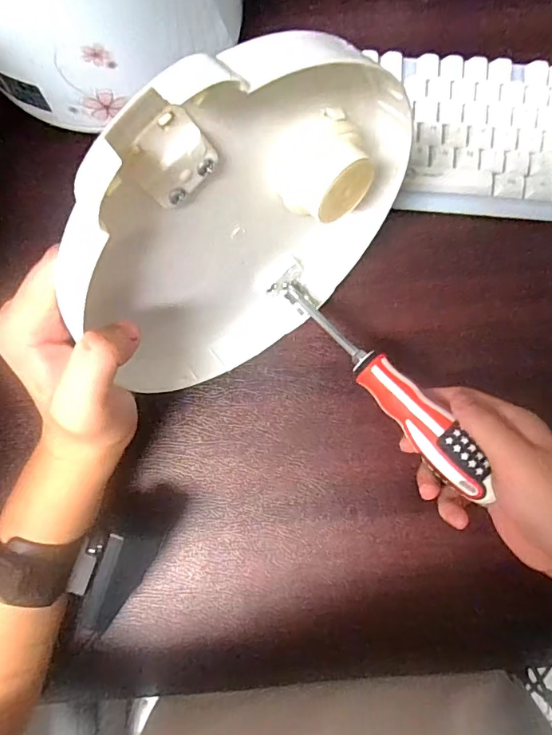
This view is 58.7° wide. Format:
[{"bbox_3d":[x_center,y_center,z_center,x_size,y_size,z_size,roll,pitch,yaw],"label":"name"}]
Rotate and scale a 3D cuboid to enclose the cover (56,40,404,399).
[{"bbox_3d":[-0.011,-0.068,0.260,0.193,0.206,0.052,-36,81,-5],"label":"cover"}]

